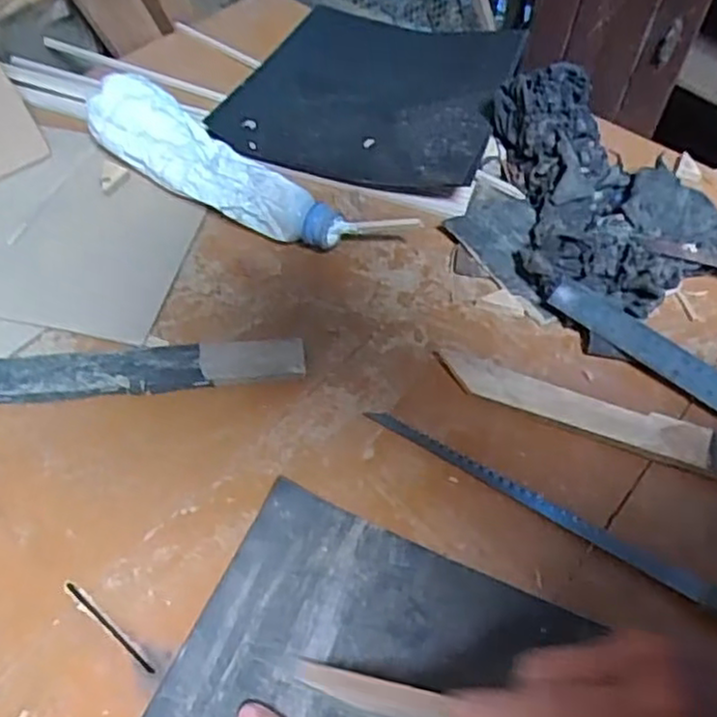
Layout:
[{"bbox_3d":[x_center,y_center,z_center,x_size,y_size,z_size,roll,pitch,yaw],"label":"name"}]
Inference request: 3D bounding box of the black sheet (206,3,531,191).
[{"bbox_3d":[0.020,-0.254,0.671,0.227,0.033,0.276,19,54,10],"label":"black sheet"}]

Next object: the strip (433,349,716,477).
[{"bbox_3d":[0.192,0.048,0.470,0.285,0.018,0.031,19,54,9],"label":"strip"}]

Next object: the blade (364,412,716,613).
[{"bbox_3d":[0.149,0.106,0.424,0.324,0.016,0.044,23,55,12],"label":"blade"}]

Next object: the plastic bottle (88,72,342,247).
[{"bbox_3d":[-0.107,-0.151,0.564,0.217,0.060,0.068,29,56,16],"label":"plastic bottle"}]

